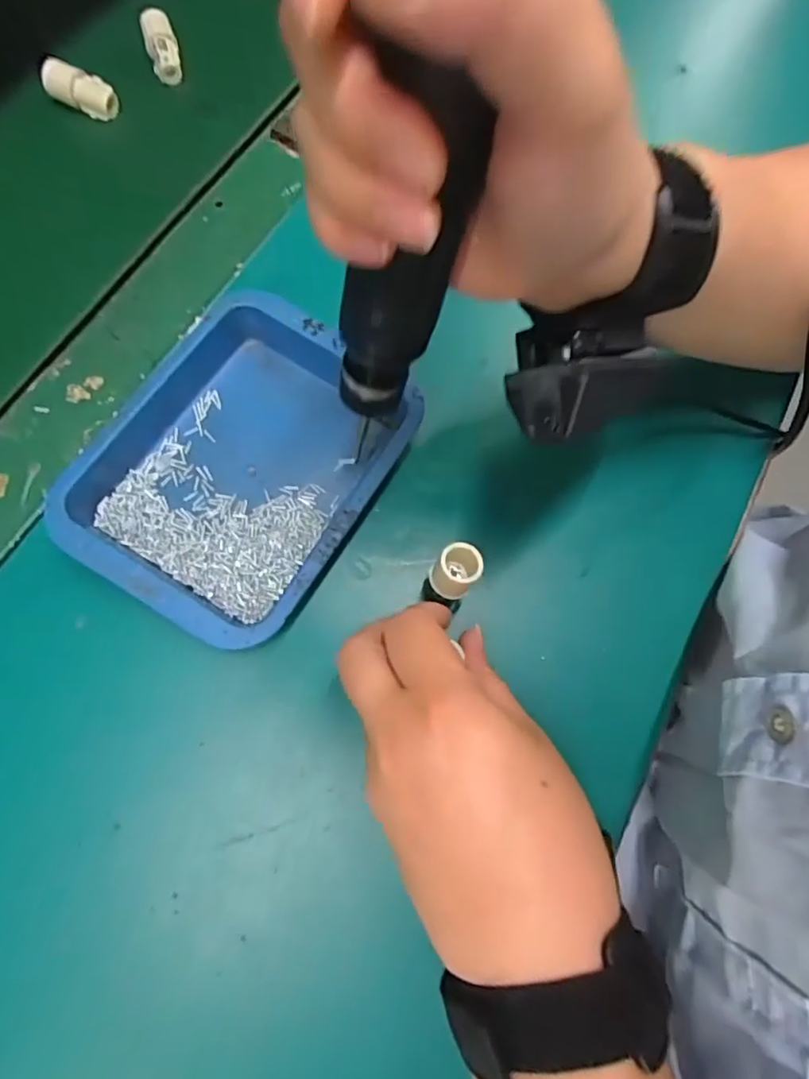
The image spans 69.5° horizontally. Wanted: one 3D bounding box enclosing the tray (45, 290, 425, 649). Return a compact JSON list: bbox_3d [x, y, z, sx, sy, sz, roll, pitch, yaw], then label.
[{"bbox_3d":[-0.079,-0.039,0.281,0.130,0.034,0.156,29,73,10],"label":"tray"}]

